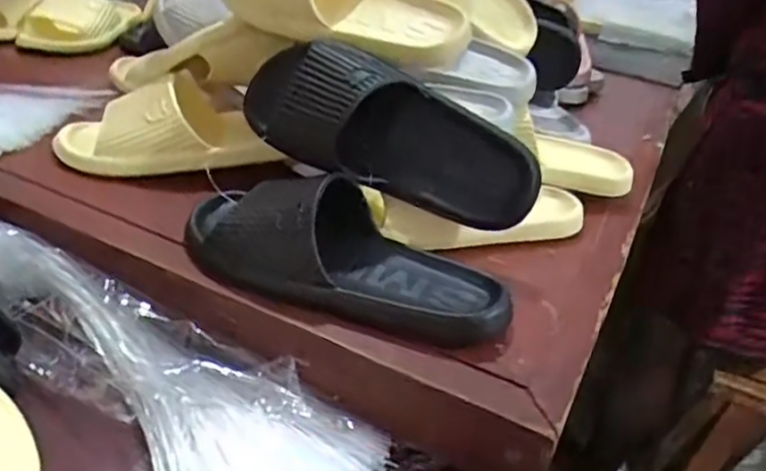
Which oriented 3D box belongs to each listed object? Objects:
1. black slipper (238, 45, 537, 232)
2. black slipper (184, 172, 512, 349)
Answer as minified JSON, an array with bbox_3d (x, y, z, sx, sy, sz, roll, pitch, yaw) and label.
[{"bbox_3d":[0.005,-0.090,0.566,0.249,0.110,0.085,25,34,28],"label":"black slipper"},{"bbox_3d":[-0.032,0.001,0.514,0.269,0.071,0.107,16,30,15],"label":"black slipper"}]

